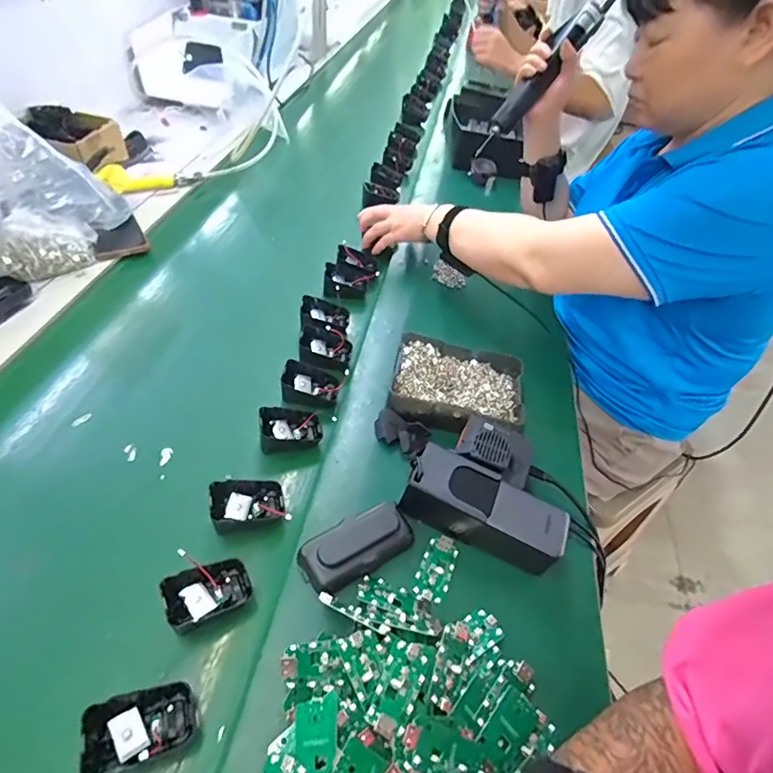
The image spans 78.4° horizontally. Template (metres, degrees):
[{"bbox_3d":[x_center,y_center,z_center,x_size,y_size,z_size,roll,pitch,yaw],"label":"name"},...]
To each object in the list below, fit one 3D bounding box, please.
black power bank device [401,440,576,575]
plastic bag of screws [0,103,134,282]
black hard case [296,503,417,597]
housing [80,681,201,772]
[{"bbox_3d":[0.097,0.121,0.469,0.153,0.059,0.064,20,48,11],"label":"black power bank device"},{"bbox_3d":[-0.462,-0.249,0.641,0.199,0.193,0.091,-14,50,-19],"label":"plastic bag of screws"},{"bbox_3d":[-0.026,0.150,0.444,0.105,0.029,0.049,-23,54,-26],"label":"black hard case"},{"bbox_3d":[-0.172,0.242,0.336,0.067,0.037,0.046,-11,49,-18],"label":"housing"}]

